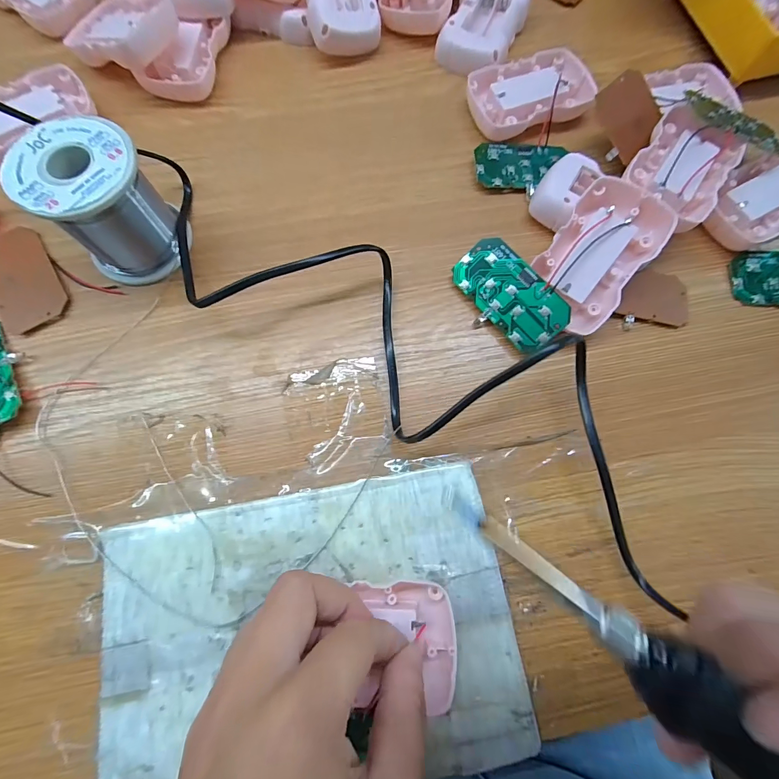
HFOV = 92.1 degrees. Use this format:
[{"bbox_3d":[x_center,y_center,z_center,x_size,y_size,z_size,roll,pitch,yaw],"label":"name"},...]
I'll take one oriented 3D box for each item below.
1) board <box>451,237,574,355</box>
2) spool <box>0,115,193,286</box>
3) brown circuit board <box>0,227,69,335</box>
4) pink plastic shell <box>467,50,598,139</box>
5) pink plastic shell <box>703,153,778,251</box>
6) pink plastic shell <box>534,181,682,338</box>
[{"bbox_3d":[0.072,-0.058,0.230,0.041,0.004,0.073,-44,78,13],"label":"board"},{"bbox_3d":[-0.161,-0.105,0.218,0.055,0.064,0.059,0,76,-2],"label":"spool"},{"bbox_3d":[-0.233,-0.072,0.237,0.039,0.004,0.073,-29,78,-9],"label":"brown circuit board"},{"bbox_3d":[0.105,-0.217,0.278,0.091,0.017,0.059,-17,77,-6],"label":"pink plastic shell"},{"bbox_3d":[0.258,-0.131,0.258,0.086,0.018,0.052,-28,78,-8],"label":"pink plastic shell"},{"bbox_3d":[0.127,-0.084,0.228,0.052,0.017,0.088,34,94,5],"label":"pink plastic shell"}]

